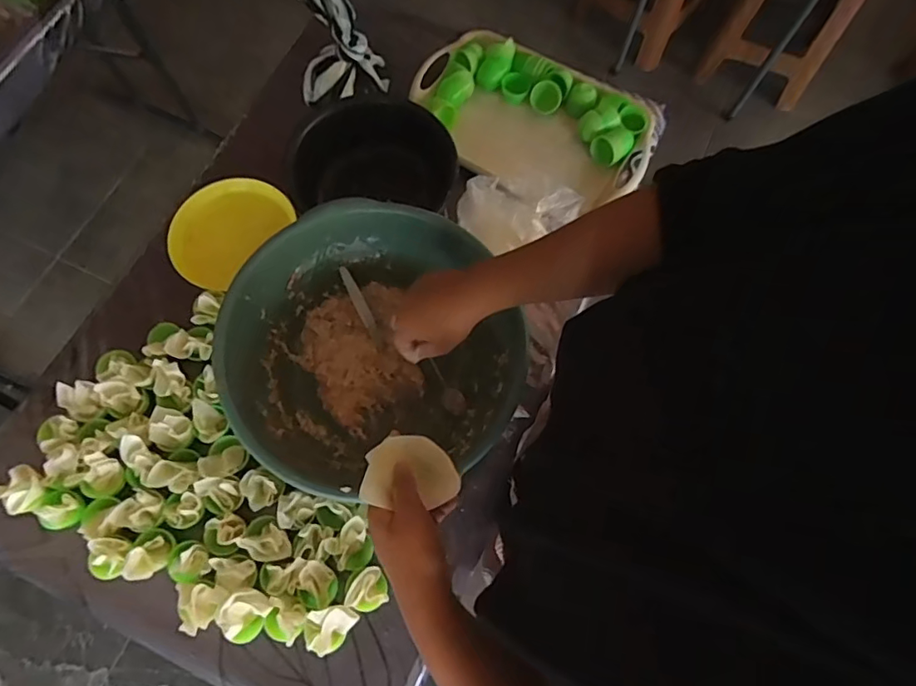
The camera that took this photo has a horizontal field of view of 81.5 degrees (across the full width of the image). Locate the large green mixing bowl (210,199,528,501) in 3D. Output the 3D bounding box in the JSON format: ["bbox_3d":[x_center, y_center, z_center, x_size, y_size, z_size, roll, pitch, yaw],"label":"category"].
[{"bbox_3d":[-0.091,0.012,0.659,0.319,0.154,0.322,0,71,-1],"label":"large green mixing bowl"}]

